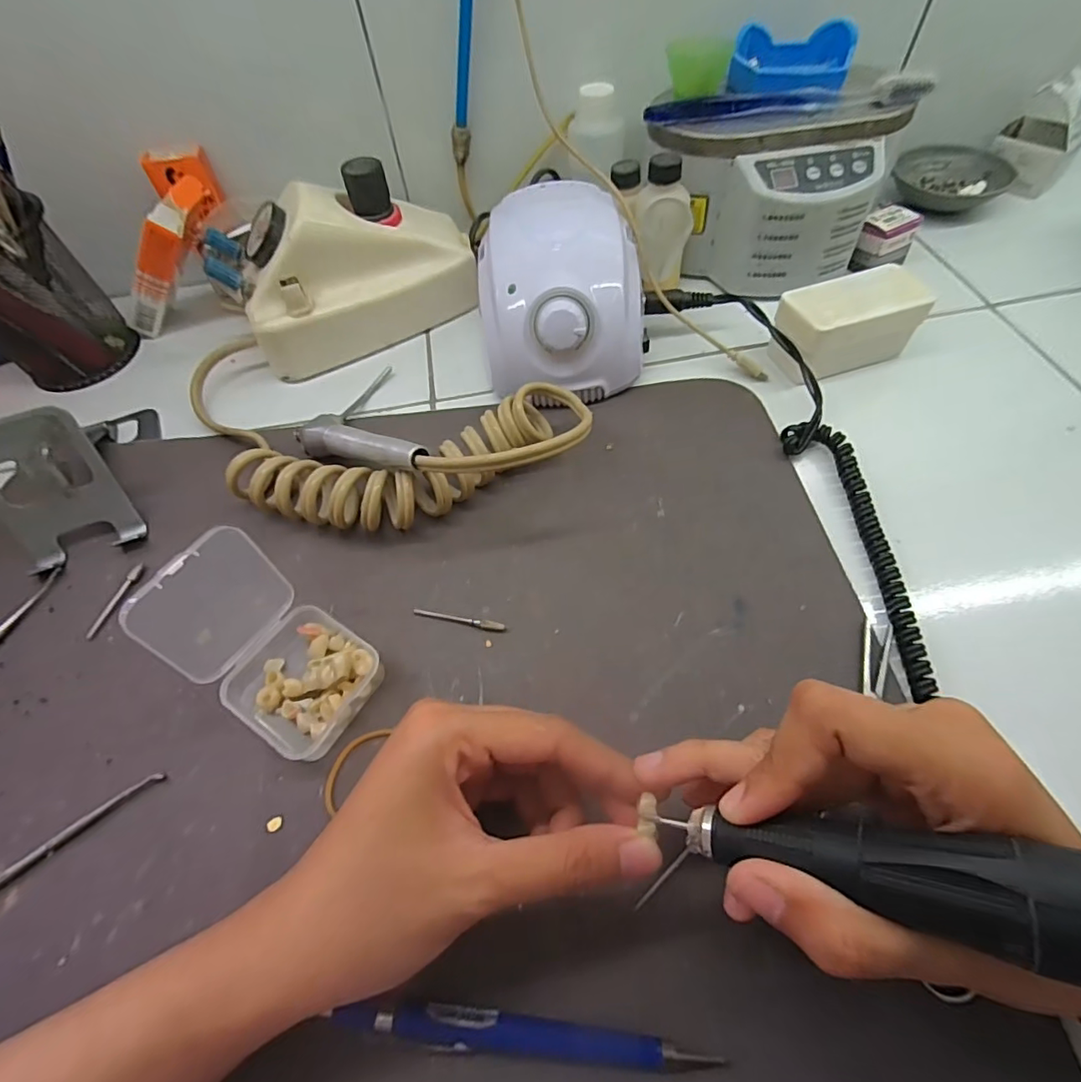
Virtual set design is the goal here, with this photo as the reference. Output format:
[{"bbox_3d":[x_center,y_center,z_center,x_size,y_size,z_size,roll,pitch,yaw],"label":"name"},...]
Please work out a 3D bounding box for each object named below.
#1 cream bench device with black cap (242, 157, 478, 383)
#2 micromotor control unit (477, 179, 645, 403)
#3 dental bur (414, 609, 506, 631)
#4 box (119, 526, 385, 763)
[{"bbox_3d":[-0.129,-0.195,0.372,0.163,0.087,0.085,-24,60,-11],"label":"cream bench device with black cap"},{"bbox_3d":[0.014,-0.161,0.342,0.103,0.075,0.137,-6,58,0],"label":"micromotor control unit"},{"bbox_3d":[-0.041,0.039,0.264,0.047,0.004,0.004,10,59,9],"label":"dental bur"},{"bbox_3d":[-0.120,0.044,0.224,0.078,0.074,0.056,30,64,20],"label":"box"}]

